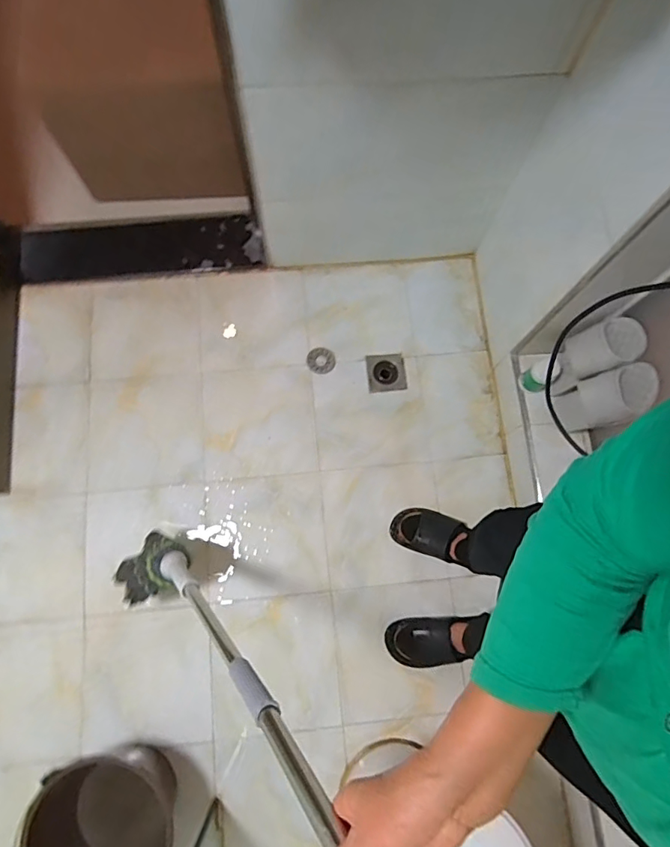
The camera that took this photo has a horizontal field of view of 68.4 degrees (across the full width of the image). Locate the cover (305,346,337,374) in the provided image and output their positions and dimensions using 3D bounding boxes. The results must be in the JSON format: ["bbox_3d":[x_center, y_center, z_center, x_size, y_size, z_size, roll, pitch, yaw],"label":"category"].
[{"bbox_3d":[-0.038,-0.174,1.363,0.078,0.011,0.078,20,76,4],"label":"cover"}]

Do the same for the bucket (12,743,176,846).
[{"bbox_3d":[-0.458,0.809,0.991,0.267,0.207,0.267,0,76,-1],"label":"bucket"}]

